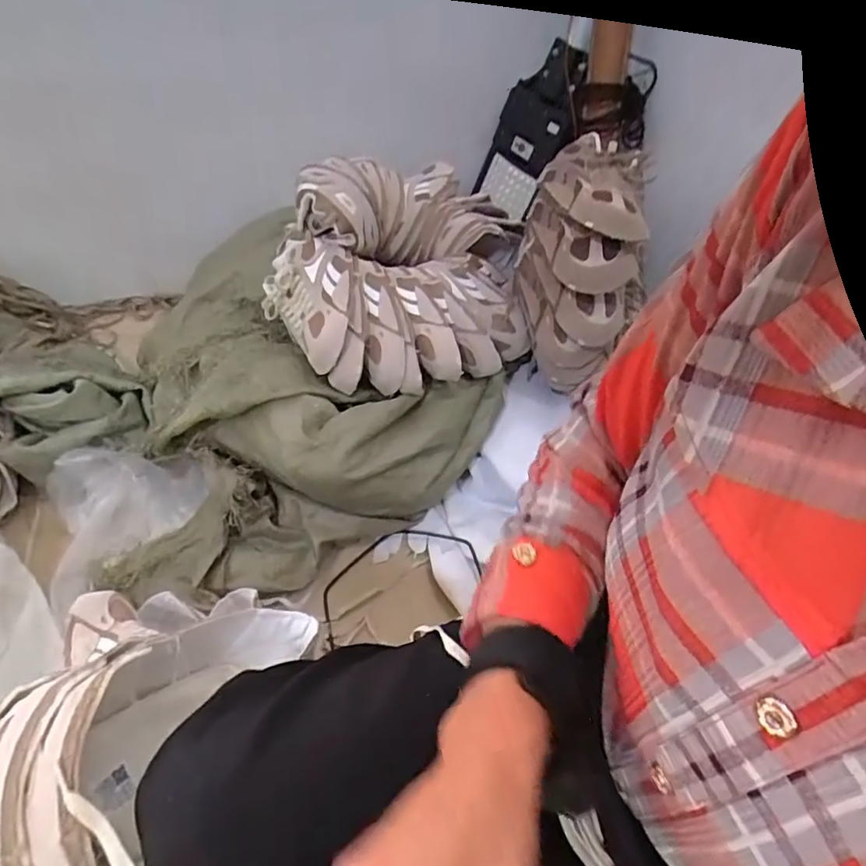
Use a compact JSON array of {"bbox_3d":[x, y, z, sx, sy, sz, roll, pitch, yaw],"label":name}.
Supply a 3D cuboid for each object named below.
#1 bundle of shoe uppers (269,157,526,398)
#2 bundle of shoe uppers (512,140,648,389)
[{"bbox_3d":[-0.042,-0.282,0.923,0.402,0.201,0.476,6,47,1],"label":"bundle of shoe uppers"},{"bbox_3d":[0.212,-0.252,0.865,0.147,0.286,0.217,6,47,1],"label":"bundle of shoe uppers"}]

